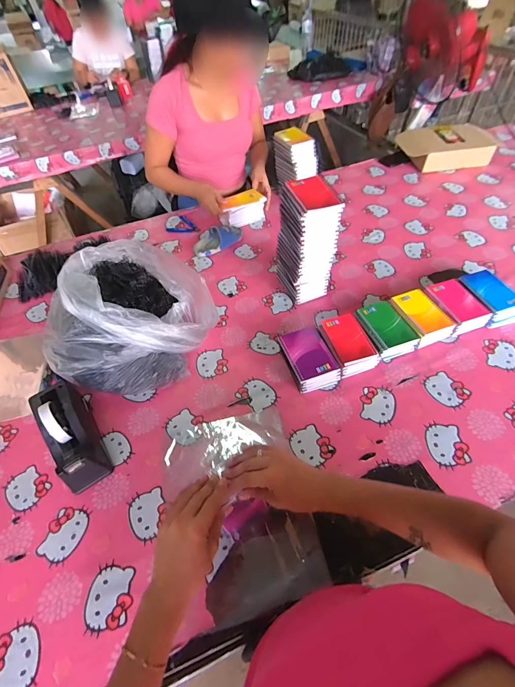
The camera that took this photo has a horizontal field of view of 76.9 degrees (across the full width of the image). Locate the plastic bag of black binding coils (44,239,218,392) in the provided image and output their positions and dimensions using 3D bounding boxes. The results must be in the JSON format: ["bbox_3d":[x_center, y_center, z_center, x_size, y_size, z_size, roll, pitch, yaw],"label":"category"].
[{"bbox_3d":[-0.286,-0.067,0.761,0.327,0.210,0.347,4,53,8],"label":"plastic bag of black binding coils"}]

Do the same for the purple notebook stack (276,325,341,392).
[{"bbox_3d":[0.116,0.035,0.740,0.104,0.055,0.139,-16,53,-8],"label":"purple notebook stack"}]

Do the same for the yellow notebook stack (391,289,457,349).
[{"bbox_3d":[0.397,-0.064,0.793,0.098,0.061,0.142,-19,53,-9],"label":"yellow notebook stack"}]

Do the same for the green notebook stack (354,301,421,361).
[{"bbox_3d":[0.305,-0.031,0.781,0.104,0.051,0.141,-17,53,-8],"label":"green notebook stack"}]

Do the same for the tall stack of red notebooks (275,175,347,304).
[{"bbox_3d":[0.124,-0.234,0.803,0.103,0.295,0.146,-21,53,-11],"label":"tall stack of red notebooks"}]

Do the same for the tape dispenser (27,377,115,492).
[{"bbox_3d":[-0.369,0.171,0.636,0.075,0.124,0.225,-32,56,-18],"label":"tape dispenser"}]

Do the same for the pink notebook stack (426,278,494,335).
[{"bbox_3d":[0.491,-0.091,0.810,0.097,0.051,0.142,-22,54,-11],"label":"pink notebook stack"}]

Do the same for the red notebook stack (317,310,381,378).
[{"bbox_3d":[0.211,0.004,0.764,0.095,0.051,0.150,-15,53,-7],"label":"red notebook stack"}]

